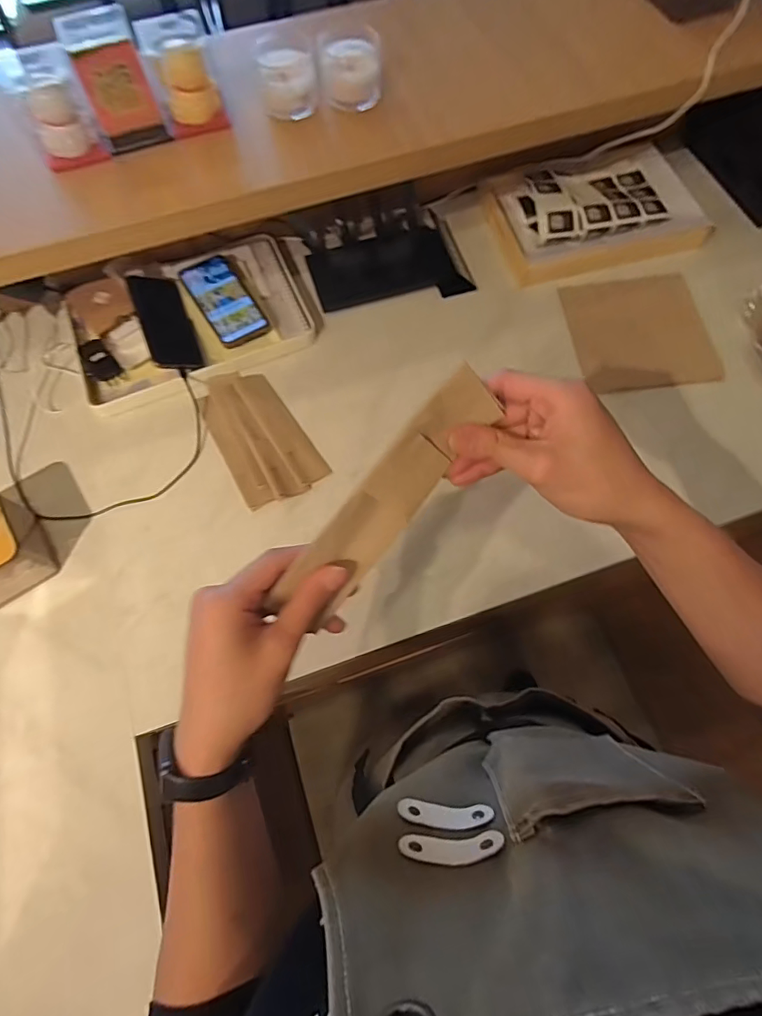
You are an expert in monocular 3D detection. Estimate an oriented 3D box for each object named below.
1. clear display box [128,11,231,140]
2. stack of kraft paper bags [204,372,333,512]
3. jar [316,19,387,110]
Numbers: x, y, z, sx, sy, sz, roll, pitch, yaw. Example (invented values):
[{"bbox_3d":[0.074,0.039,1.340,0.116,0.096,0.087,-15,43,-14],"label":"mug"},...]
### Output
[{"bbox_3d":[-0.247,-0.544,0.634,0.077,0.103,0.067,-19,69,-7],"label":"clear display box"},{"bbox_3d":[-0.177,-0.109,0.710,0.116,0.019,0.222,-31,71,-10],"label":"stack of kraft paper bags"},{"bbox_3d":[-0.036,-0.571,0.652,0.082,0.069,0.061,-10,68,-3],"label":"jar"}]

